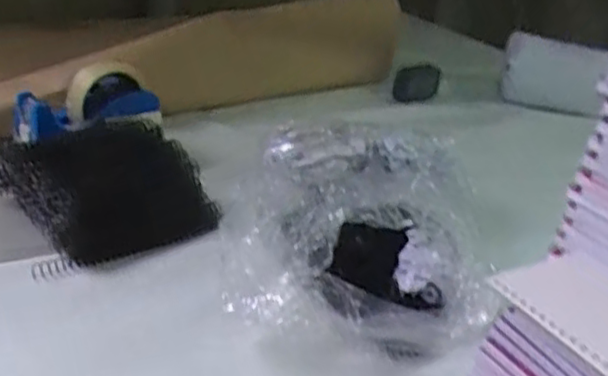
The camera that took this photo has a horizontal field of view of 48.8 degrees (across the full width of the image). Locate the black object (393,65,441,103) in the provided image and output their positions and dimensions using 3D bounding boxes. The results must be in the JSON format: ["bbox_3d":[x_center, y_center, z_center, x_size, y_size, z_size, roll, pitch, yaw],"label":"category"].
[{"bbox_3d":[0.187,-0.169,1.090,0.100,0.062,0.018,-11,33,-31],"label":"black object"}]

